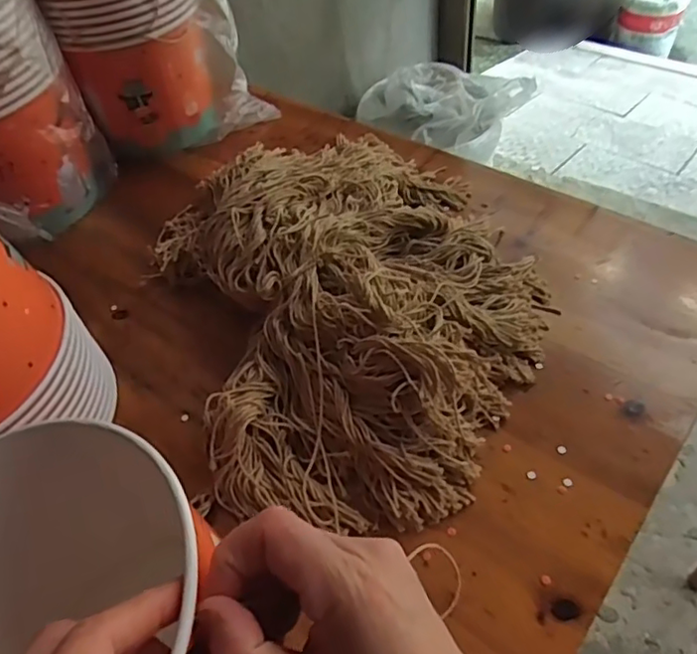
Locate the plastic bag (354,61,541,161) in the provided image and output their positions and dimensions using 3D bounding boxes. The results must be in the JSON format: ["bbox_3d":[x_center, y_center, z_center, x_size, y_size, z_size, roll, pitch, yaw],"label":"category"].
[{"bbox_3d":[0.196,-0.451,1.232,0.349,0.129,0.200,-3,50,4],"label":"plastic bag"}]

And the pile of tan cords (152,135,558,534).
[{"bbox_3d":[0.010,-0.031,0.463,0.285,0.072,0.349,-18,50,-9],"label":"pile of tan cords"}]

